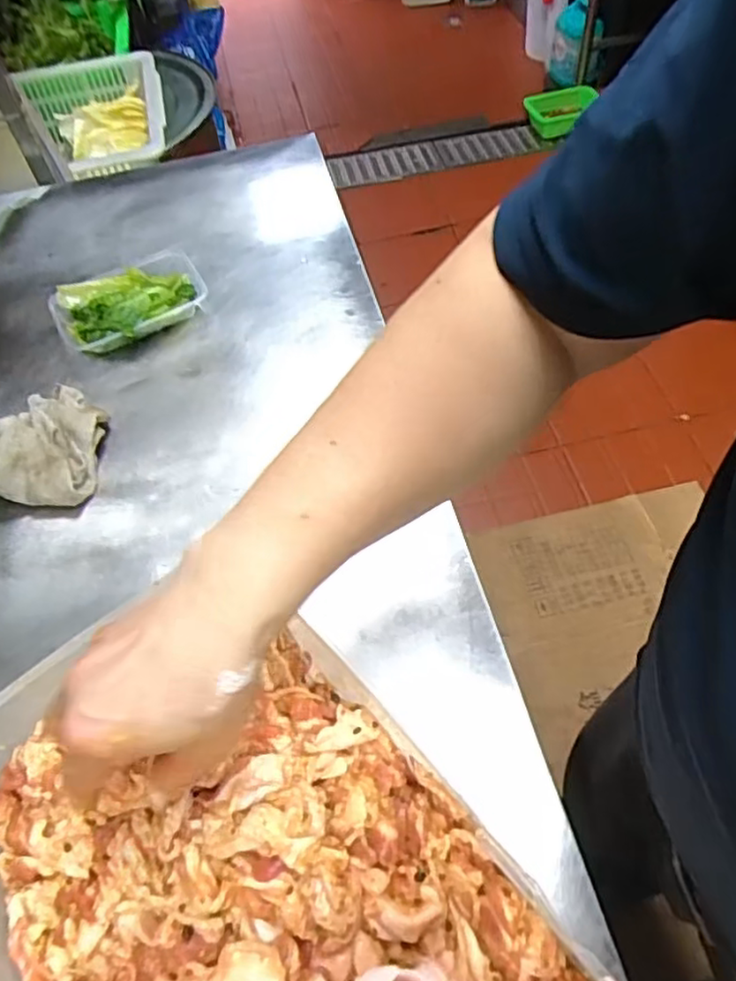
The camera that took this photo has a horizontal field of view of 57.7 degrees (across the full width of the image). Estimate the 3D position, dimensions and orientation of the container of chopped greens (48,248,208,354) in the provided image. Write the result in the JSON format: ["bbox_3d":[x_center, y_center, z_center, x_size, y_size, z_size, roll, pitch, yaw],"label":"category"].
[{"bbox_3d":[-0.262,-0.208,0.737,0.159,0.032,0.104,-27,59,-12],"label":"container of chopped greens"}]

